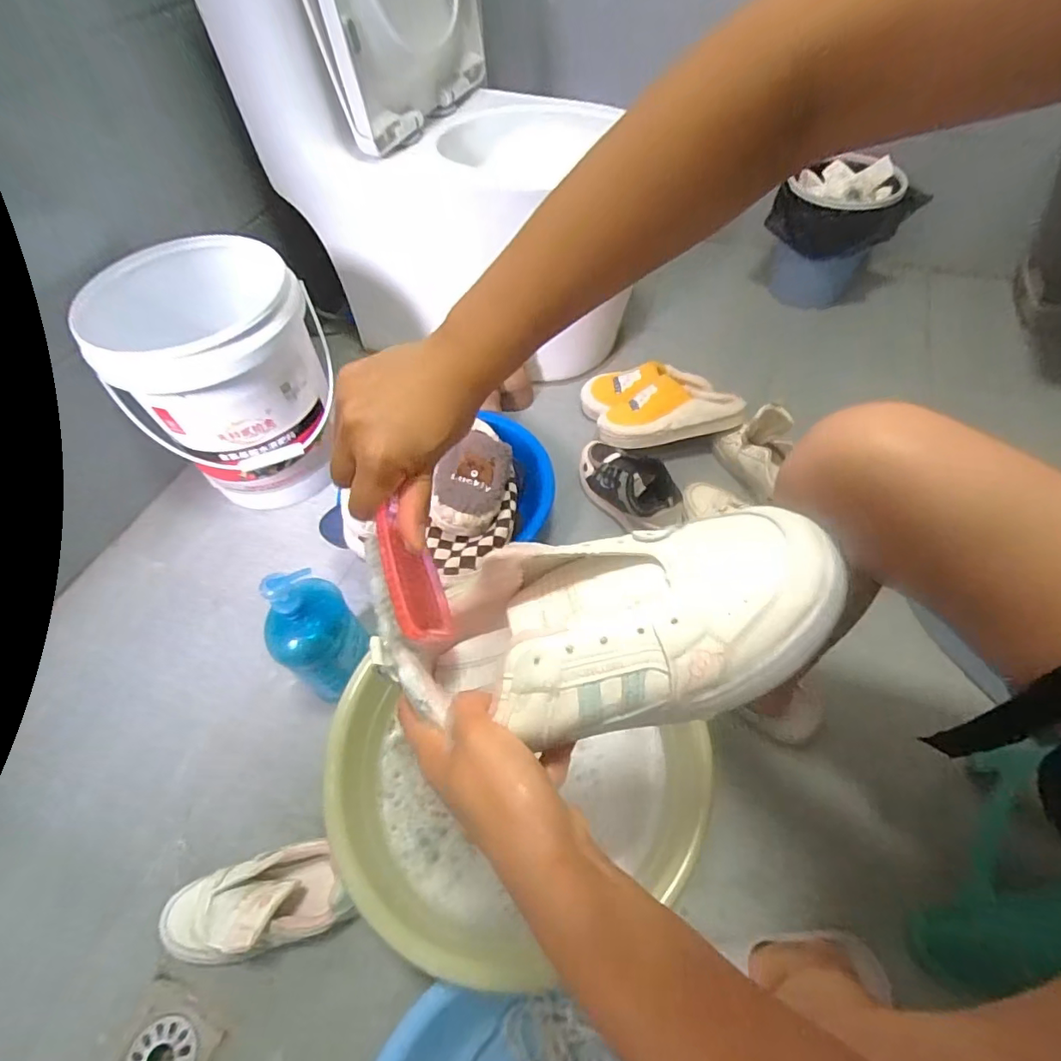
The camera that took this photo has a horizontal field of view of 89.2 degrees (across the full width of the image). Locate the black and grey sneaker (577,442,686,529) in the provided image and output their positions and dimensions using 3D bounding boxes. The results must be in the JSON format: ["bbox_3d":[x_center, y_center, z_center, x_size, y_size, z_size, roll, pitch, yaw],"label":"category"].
[{"bbox_3d":[0.163,-0.070,0.900,0.087,0.092,0.221,-32,44,-18],"label":"black and grey sneaker"}]

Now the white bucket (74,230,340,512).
[{"bbox_3d":[-0.478,-0.241,0.899,0.289,0.340,0.277,-2,54,2],"label":"white bucket"}]

